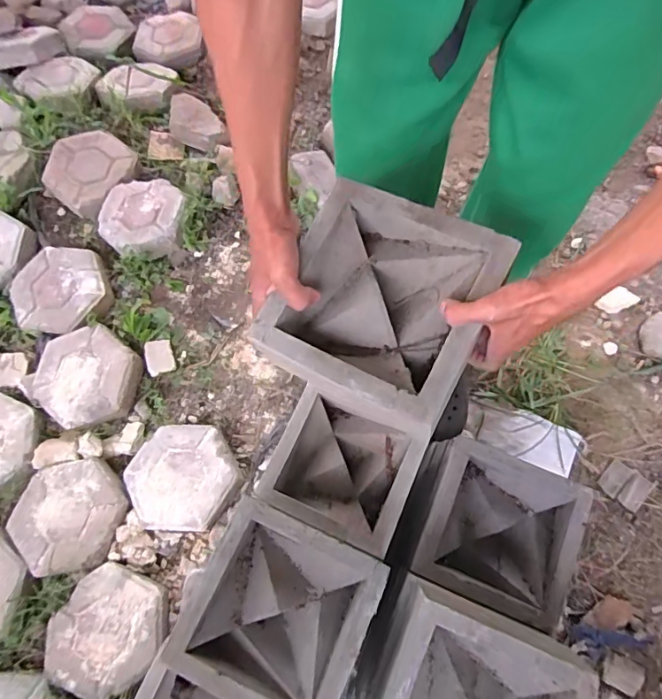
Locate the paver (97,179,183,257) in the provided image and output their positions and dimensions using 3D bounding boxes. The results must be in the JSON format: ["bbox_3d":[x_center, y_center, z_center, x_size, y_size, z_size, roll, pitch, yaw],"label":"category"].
[{"bbox_3d":[-0.433,-0.303,1.176,0.185,0.044,0.215,2,71,0],"label":"paver"}]

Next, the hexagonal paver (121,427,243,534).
[{"bbox_3d":[-0.285,0.246,0.994,0.200,0.048,0.192,4,71,0],"label":"hexagonal paver"}]

